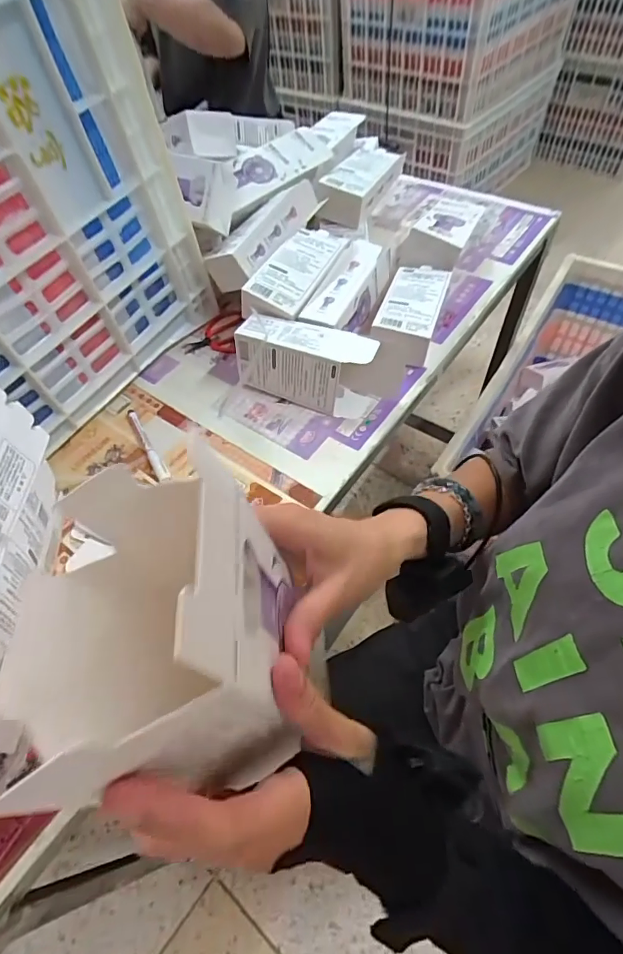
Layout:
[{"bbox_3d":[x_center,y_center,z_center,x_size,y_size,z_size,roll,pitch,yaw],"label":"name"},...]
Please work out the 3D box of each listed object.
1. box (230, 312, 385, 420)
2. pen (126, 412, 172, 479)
[{"bbox_3d":[-0.006,-0.146,0.605,0.186,0.085,0.070,18,60,16],"label":"box"},{"bbox_3d":[-0.220,-0.044,0.602,0.014,0.012,0.134,-30,59,-14],"label":"pen"}]

